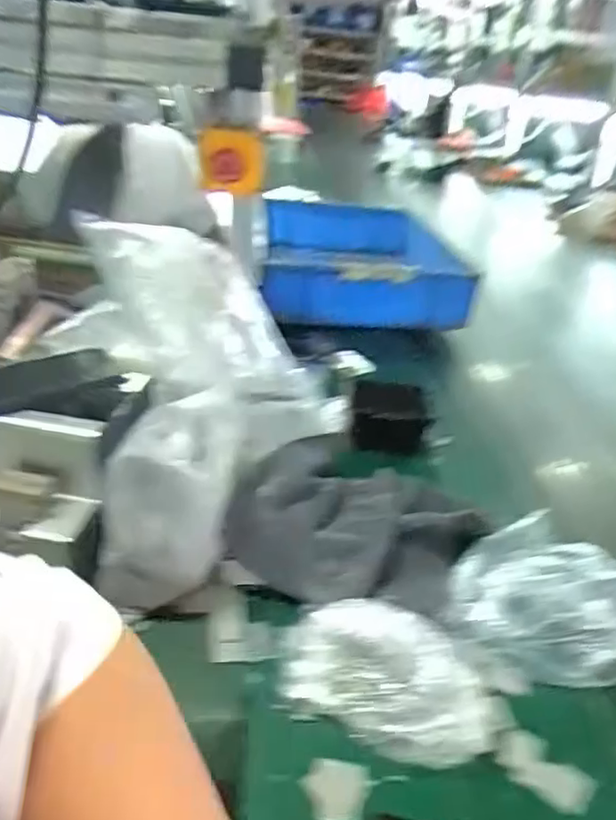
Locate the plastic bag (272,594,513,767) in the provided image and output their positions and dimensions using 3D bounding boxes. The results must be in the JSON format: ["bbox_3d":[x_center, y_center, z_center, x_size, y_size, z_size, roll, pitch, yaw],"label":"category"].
[{"bbox_3d":[0.061,0.204,0.493,0.171,0.042,0.103,15,29,15],"label":"plastic bag"}]

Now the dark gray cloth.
[{"bbox_3d":[0.050,0.106,0.640,0.239,0.065,0.201,10,28,6],"label":"dark gray cloth"}]

